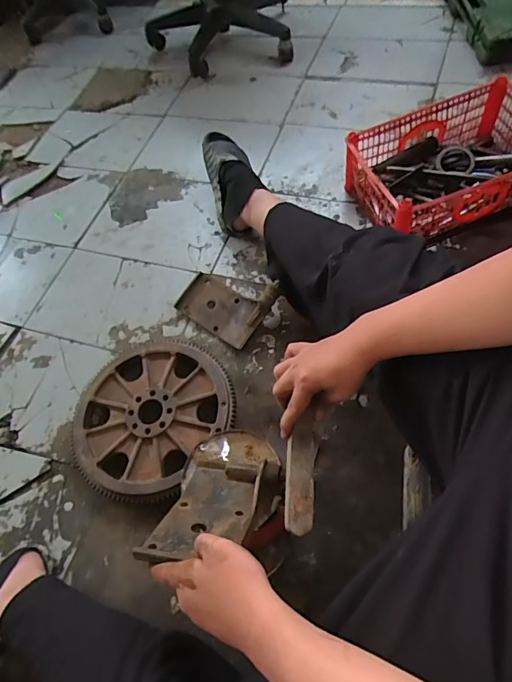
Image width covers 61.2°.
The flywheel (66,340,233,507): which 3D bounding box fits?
[{"bbox_3d":[-0.201,0.143,0.835,0.271,0.046,0.304,33,68,21],"label":"flywheel"}]

